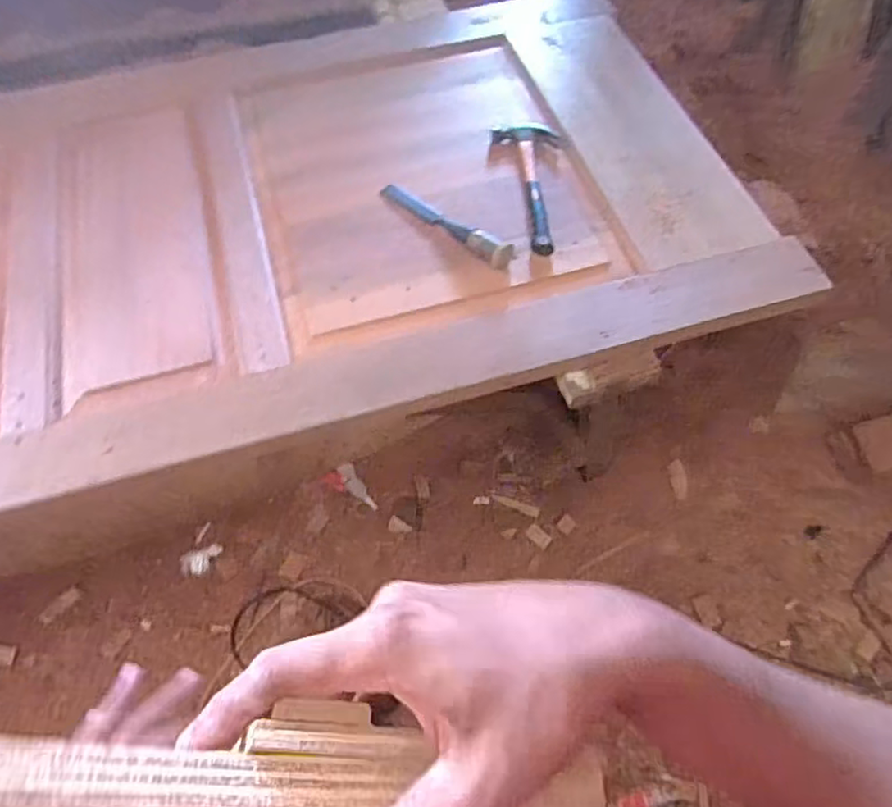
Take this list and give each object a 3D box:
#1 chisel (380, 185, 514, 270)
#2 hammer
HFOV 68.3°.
[{"bbox_3d":[0.000,-0.276,0.979,0.049,0.033,0.256,-39,63,-20],"label":"chisel"},{"bbox_3d":[0.139,-0.341,1.014,0.110,0.024,0.283,-2,60,-1],"label":"hammer"}]

